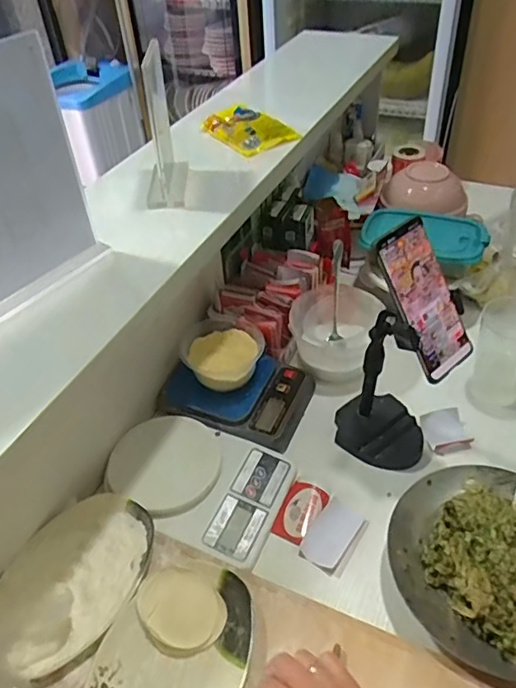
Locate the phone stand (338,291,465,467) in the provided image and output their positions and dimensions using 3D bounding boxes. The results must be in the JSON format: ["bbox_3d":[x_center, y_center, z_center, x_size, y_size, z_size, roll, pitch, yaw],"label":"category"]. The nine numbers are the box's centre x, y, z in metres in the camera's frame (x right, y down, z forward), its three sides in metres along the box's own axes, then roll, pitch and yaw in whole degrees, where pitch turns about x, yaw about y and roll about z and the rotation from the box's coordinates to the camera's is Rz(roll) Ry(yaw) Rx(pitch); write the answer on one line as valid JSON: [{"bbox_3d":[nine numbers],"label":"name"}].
[{"bbox_3d":[0.162,0.036,0.675,0.118,0.231,0.107,26,51,28],"label":"phone stand"}]

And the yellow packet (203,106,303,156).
[{"bbox_3d":[-0.014,-0.313,0.805,0.093,0.022,0.145,-28,48,-23],"label":"yellow packet"}]

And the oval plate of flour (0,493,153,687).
[{"bbox_3d":[-0.194,0.241,0.581,0.130,0.030,0.189,19,48,23],"label":"oval plate of flour"}]

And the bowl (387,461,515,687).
[{"bbox_3d":[0.250,0.219,0.572,0.216,0.093,0.217,-2,43,2],"label":"bowl"}]

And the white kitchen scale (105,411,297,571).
[{"bbox_3d":[-0.084,0.167,0.694,0.233,0.049,0.155,16,47,20],"label":"white kitchen scale"}]

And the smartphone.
[{"bbox_3d":[0.173,-0.047,0.569,0.068,0.159,0.016,-33,15,-28],"label":"smartphone"}]

